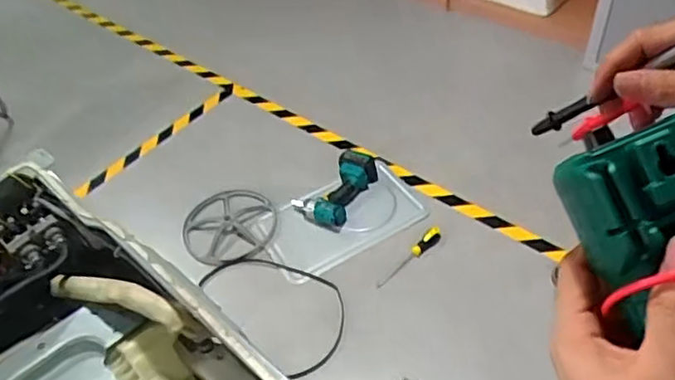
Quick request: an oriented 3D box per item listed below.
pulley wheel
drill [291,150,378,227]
[{"bbox_3d":[-0.327,0.111,1.835,0.282,0.048,0.266,-3,45,3],"label":"pulley wheel"},{"bbox_3d":[0.003,-0.011,1.766,0.167,0.066,0.251,30,56,32],"label":"drill"}]

